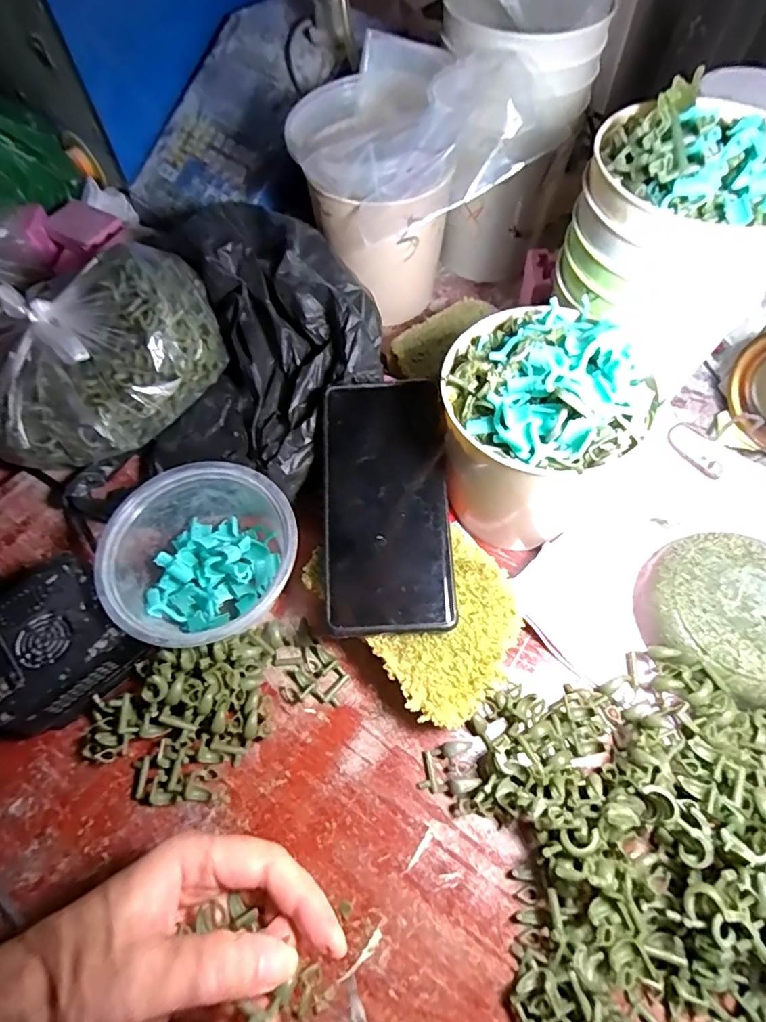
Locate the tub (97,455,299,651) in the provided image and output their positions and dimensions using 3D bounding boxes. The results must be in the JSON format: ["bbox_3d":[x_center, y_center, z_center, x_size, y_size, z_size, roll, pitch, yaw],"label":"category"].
[{"bbox_3d":[-0.111,0.034,0.332,0.115,0.063,0.113,-1,61,2],"label":"tub"}]

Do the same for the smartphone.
[{"bbox_3d":[0.002,-0.007,0.318,0.075,0.004,0.160,-2,71,0],"label":"smartphone"}]

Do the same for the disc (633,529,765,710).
[{"bbox_3d":[0.214,0.063,0.319,0.103,0.031,0.093,35,69,20],"label":"disc"}]

